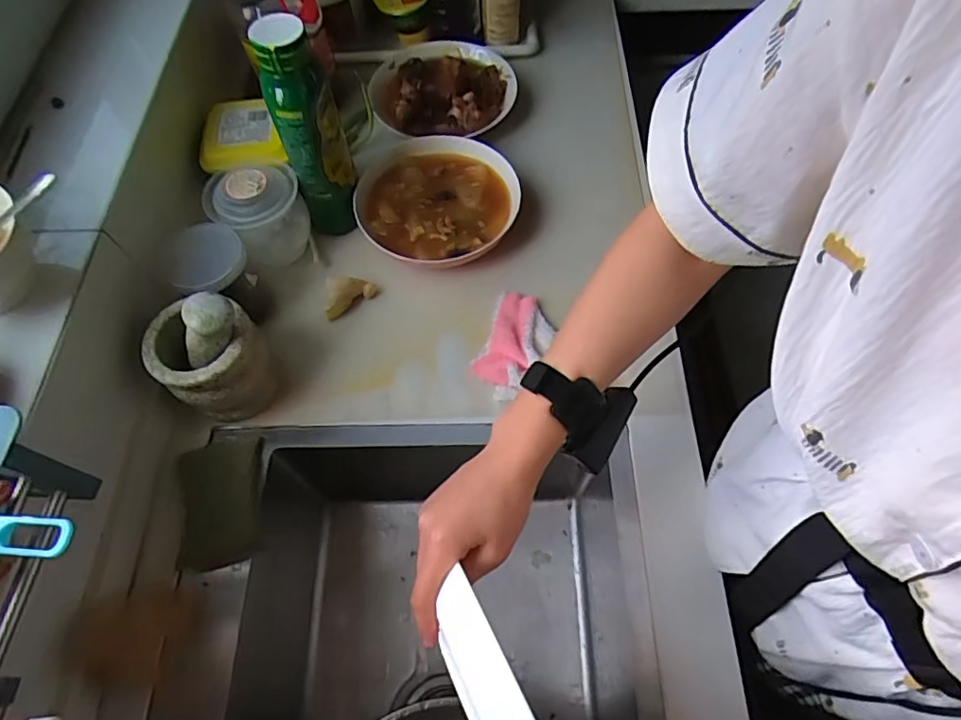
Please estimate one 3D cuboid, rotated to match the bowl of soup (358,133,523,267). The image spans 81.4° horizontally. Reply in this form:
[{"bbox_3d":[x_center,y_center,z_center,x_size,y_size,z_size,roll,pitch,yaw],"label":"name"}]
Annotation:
[{"bbox_3d":[-0.055,-0.196,0.722,0.195,0.053,0.205,0,61,1],"label":"bowl of soup"}]

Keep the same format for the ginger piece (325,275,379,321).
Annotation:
[{"bbox_3d":[-0.153,-0.074,0.664,0.058,0.035,0.042,-6,62,-2],"label":"ginger piece"}]

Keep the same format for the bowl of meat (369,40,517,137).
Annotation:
[{"bbox_3d":[-0.054,-0.409,0.814,0.204,0.055,0.223,0,61,1],"label":"bowl of meat"}]

